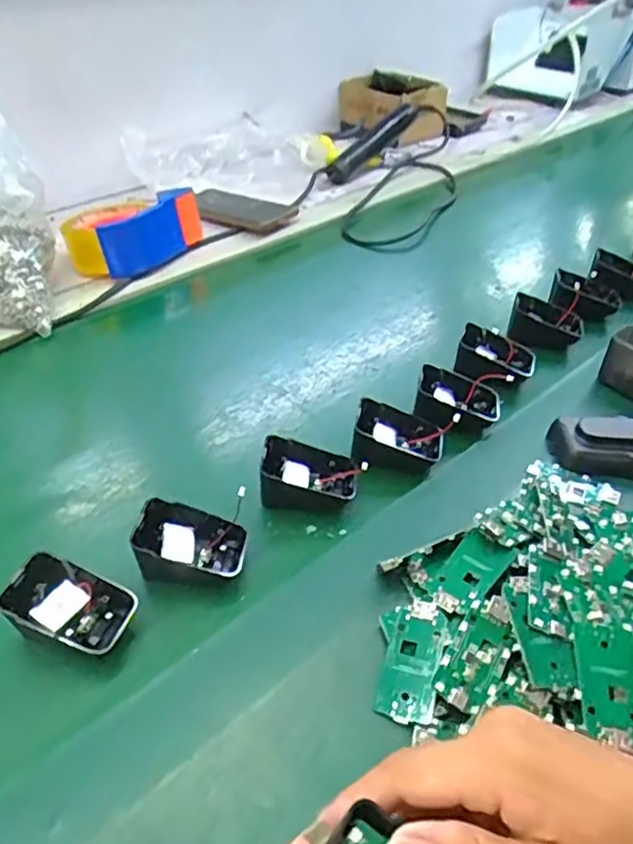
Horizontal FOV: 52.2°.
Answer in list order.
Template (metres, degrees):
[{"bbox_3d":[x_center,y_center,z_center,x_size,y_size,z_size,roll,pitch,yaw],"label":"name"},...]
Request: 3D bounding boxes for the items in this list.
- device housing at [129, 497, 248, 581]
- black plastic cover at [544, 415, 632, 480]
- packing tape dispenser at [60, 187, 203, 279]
[{"bbox_3d":[-0.080,0.079,0.412,0.067,0.036,0.047,3,40,2],"label":"device housing"},{"bbox_3d":[0.235,0.021,0.488,0.109,0.040,0.041,5,40,4],"label":"black plastic cover"},{"bbox_3d":[-0.207,-0.216,0.737,0.150,0.065,0.105,-8,41,-11],"label":"packing tape dispenser"}]

